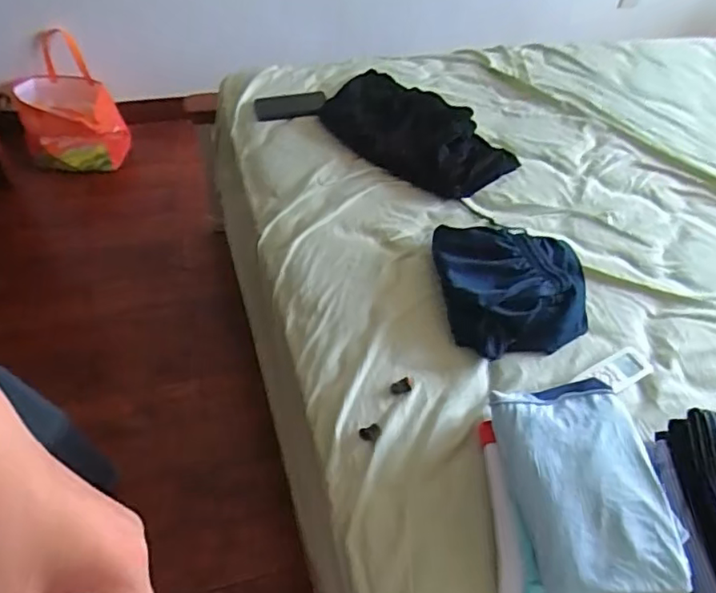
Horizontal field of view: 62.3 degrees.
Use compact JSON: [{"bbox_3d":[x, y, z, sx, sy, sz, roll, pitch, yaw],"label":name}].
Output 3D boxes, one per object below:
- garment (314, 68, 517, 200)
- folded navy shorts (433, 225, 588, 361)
[{"bbox_3d":[0.112,-0.336,1.214,0.393,0.063,0.241,33,57,18],"label":"garment"},{"bbox_3d":[0.259,-0.020,0.960,0.247,0.050,0.236,-3,53,-8],"label":"folded navy shorts"}]

